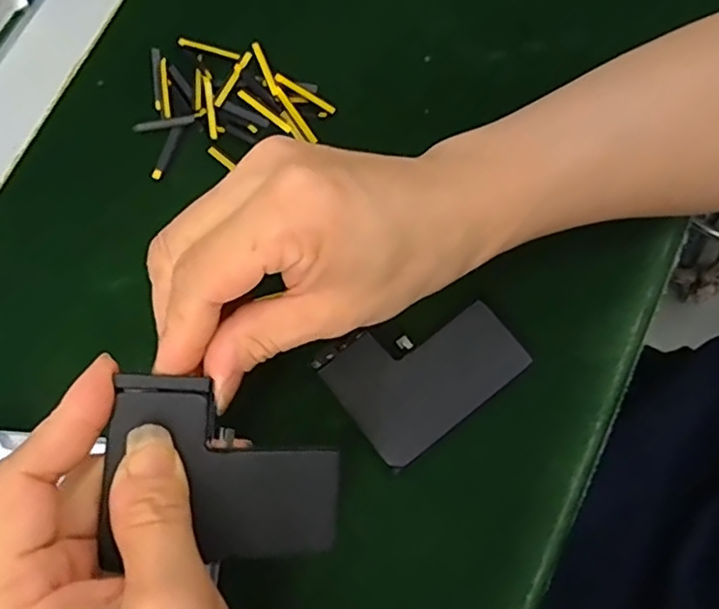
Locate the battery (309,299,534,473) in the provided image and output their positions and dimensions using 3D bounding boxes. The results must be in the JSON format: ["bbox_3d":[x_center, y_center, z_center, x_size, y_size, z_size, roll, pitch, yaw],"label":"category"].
[{"bbox_3d":[0.027,0.026,0.262,0.075,0.005,0.057,-37,79,-7],"label":"battery"}]

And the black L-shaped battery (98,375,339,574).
[{"bbox_3d":[-0.043,0.055,0.200,0.075,0.007,0.055,10,79,-21],"label":"black L-shaped battery"}]

